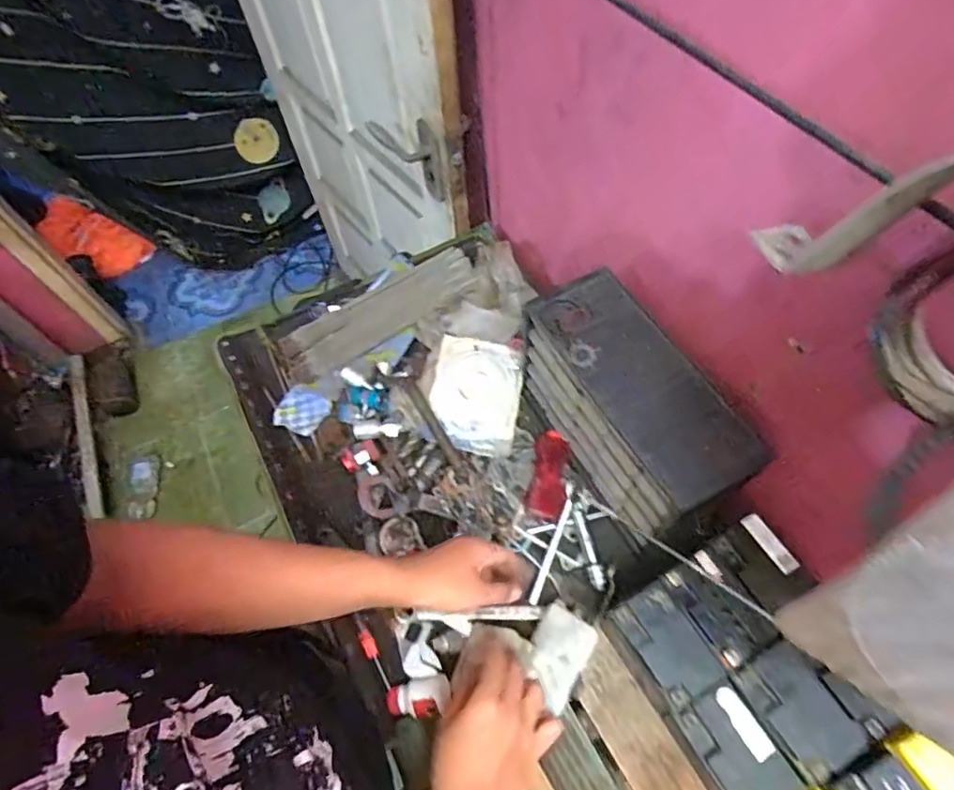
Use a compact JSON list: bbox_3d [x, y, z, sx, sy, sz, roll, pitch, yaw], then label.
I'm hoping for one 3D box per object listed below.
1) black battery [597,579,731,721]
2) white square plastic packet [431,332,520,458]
[{"bbox_3d":[0.200,0.282,0.611,0.076,0.094,0.115,-30,63,-13],"label":"black battery"},{"bbox_3d":[-0.002,0.001,0.788,0.125,0.022,0.161,11,79,0],"label":"white square plastic packet"}]

